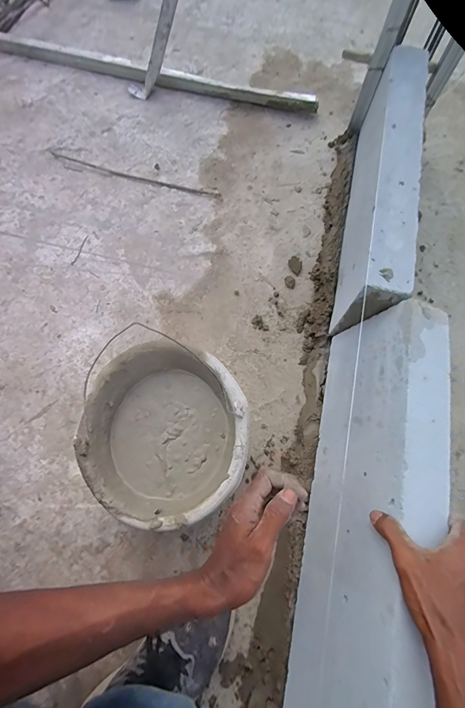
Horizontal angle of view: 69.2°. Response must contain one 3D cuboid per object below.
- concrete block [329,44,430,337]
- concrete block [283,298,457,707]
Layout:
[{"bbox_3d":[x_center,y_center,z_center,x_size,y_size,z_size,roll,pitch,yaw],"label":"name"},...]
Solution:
[{"bbox_3d":[0.291,-0.319,0.676,0.078,0.185,0.566,13,70,3],"label":"concrete block"},{"bbox_3d":[0.186,0.217,0.459,0.126,0.210,0.584,15,72,4],"label":"concrete block"}]

